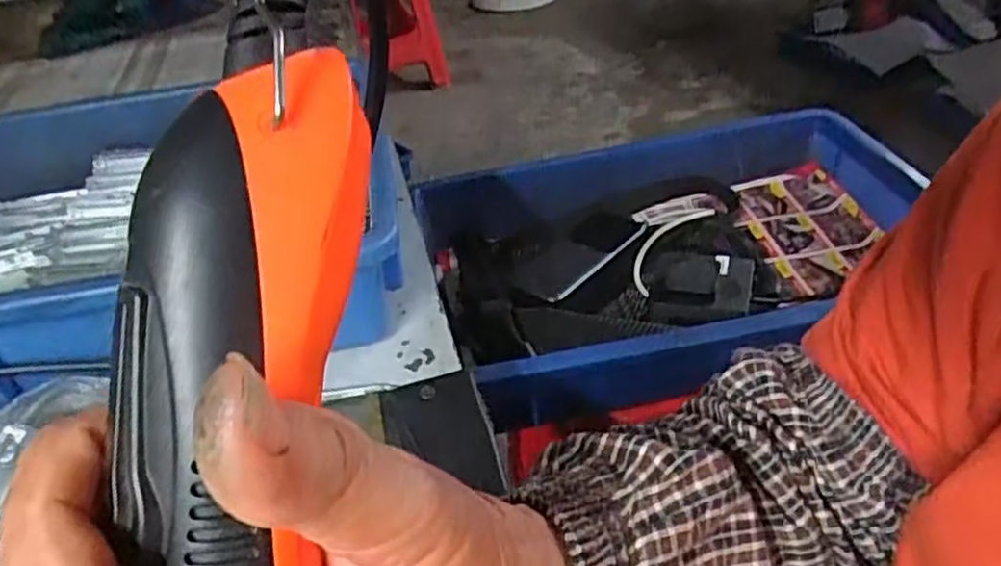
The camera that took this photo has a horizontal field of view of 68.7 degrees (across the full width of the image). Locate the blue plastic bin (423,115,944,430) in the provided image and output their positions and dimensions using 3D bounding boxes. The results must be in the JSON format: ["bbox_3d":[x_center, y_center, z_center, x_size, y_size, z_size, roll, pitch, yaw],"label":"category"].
[{"bbox_3d":[0.152,-0.026,0.624,0.400,0.086,0.289,-11,34,-4],"label":"blue plastic bin"}]

